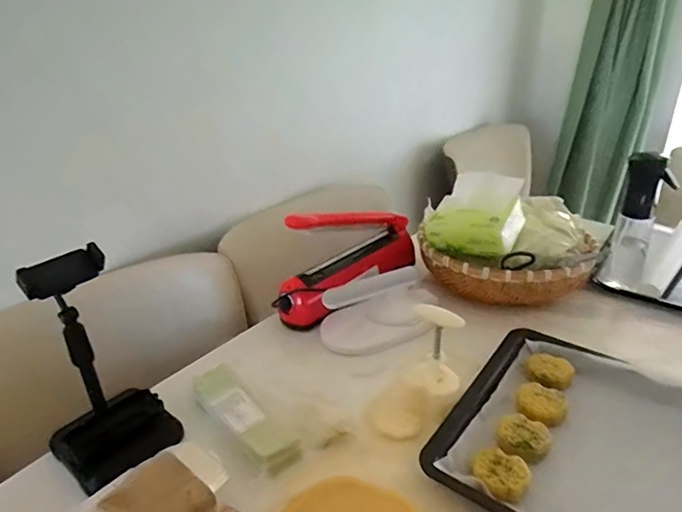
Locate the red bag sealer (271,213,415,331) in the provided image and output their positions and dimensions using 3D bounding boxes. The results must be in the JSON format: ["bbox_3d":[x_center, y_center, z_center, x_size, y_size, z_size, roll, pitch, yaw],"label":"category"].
[{"bbox_3d":[0.014,-0.014,0.874,0.081,0.169,0.304,20,35,36],"label":"red bag sealer"}]

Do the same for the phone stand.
[{"bbox_3d":[-0.284,0.131,0.570,0.111,0.261,0.118,18,34,34],"label":"phone stand"}]

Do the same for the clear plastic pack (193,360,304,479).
[{"bbox_3d":[-0.123,0.192,0.621,0.058,0.027,0.191,-23,34,-34],"label":"clear plastic pack"}]

